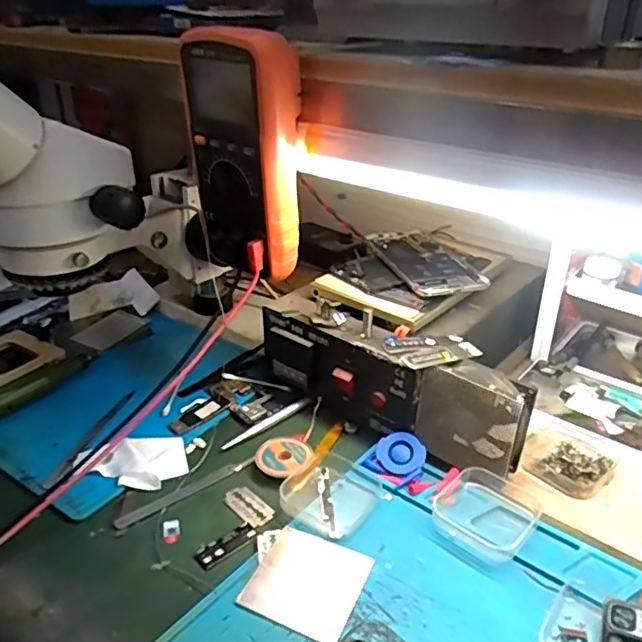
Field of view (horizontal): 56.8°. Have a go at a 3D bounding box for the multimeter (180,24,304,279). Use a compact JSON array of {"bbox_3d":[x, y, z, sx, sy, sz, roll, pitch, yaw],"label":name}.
[{"bbox_3d":[-0.059,-0.127,0.455,0.050,0.173,0.084,-23,36,-36],"label":"multimeter"}]

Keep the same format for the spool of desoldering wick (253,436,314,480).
[{"bbox_3d":[-0.031,0.111,0.482,0.043,0.010,0.047,15,32,25],"label":"spool of desoldering wick"}]

